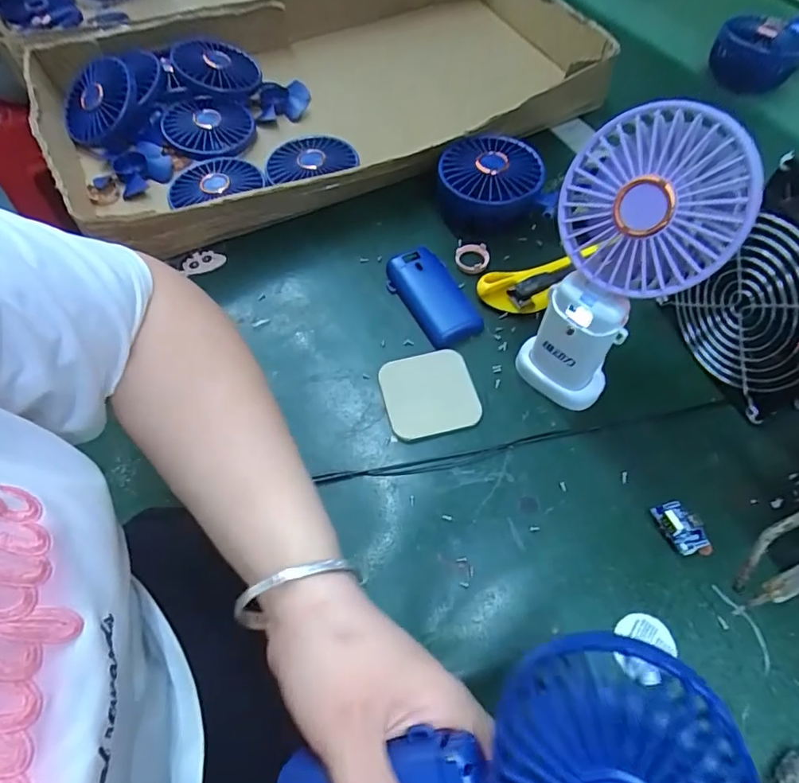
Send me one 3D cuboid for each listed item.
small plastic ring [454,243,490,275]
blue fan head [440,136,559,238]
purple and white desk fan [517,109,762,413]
[{"bbox_3d":[0.061,-0.113,0.420,0.029,0.010,0.025,11,61,7],"label":"small plastic ring"},{"bbox_3d":[0.079,-0.181,0.435,0.093,0.045,0.086,-4,60,-1],"label":"blue fan head"},{"bbox_3d":[0.124,-0.064,0.295,0.083,0.177,0.068,21,63,12],"label":"purple and white desk fan"}]

